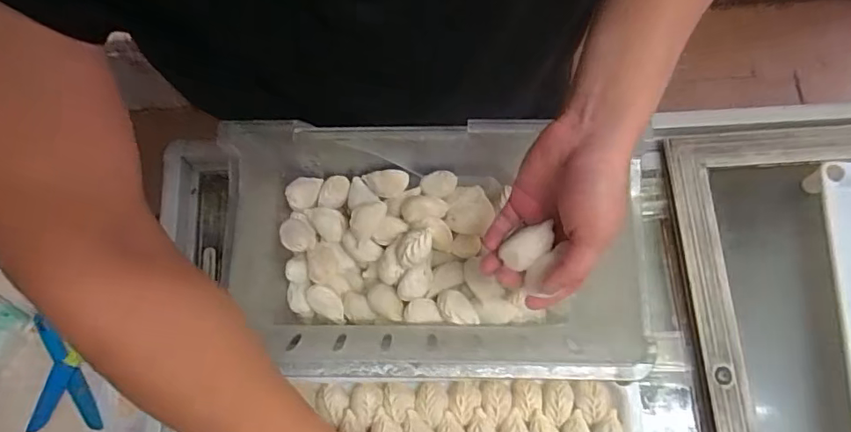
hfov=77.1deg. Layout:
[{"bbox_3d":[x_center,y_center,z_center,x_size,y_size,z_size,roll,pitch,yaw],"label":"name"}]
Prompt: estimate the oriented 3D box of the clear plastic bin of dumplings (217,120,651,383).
[{"bbox_3d":[0.007,0.035,0.507,0.355,0.186,0.218,1,75,-1],"label":"clear plastic bin of dumplings"}]

